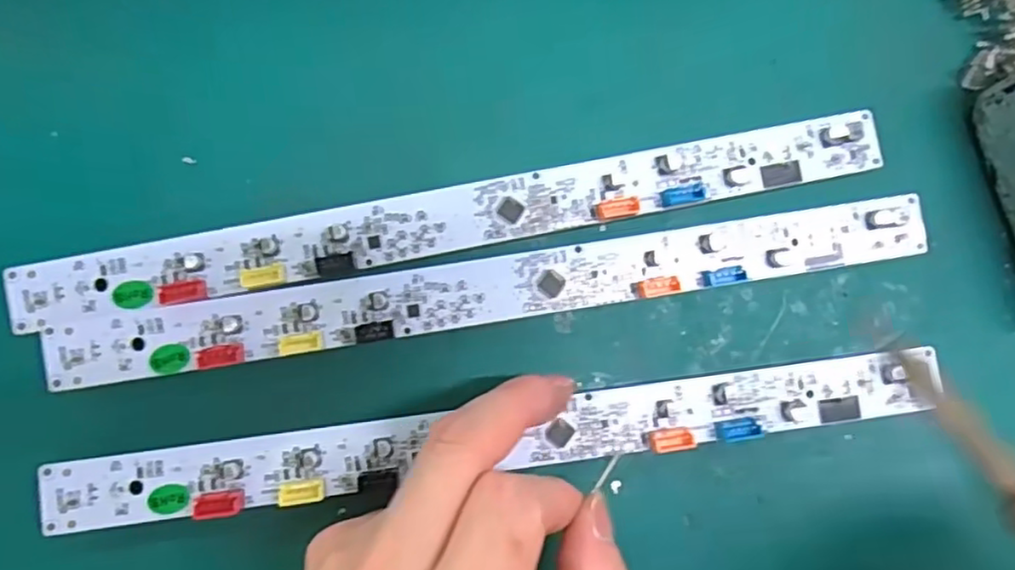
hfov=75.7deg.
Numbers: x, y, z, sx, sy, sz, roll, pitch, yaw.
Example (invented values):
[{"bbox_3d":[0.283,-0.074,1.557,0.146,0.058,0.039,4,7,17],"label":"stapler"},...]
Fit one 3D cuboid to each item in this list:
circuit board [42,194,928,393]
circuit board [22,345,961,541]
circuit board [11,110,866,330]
[{"bbox_3d":[0.001,0.001,0.214,0.284,0.008,0.021,-9,85,-5],"label":"circuit board"},{"bbox_3d":[0.000,0.051,0.209,0.280,0.009,0.026,-7,86,-5],"label":"circuit board"},{"bbox_3d":[-0.013,-0.023,0.215,0.284,0.006,0.021,-11,85,-5],"label":"circuit board"}]

